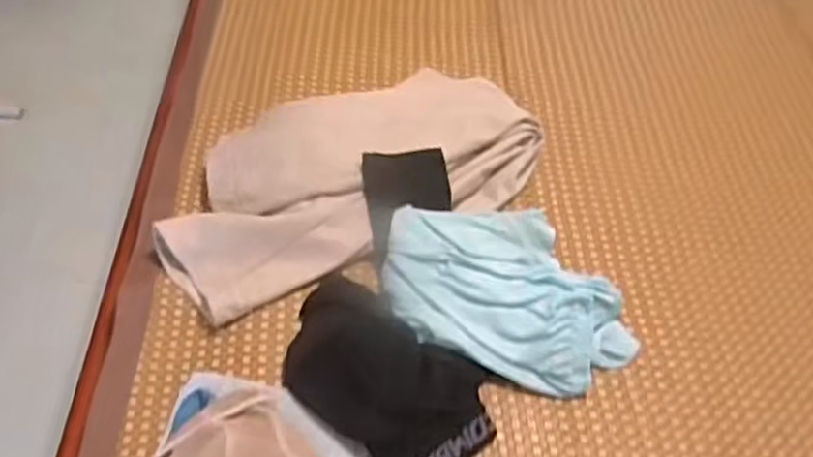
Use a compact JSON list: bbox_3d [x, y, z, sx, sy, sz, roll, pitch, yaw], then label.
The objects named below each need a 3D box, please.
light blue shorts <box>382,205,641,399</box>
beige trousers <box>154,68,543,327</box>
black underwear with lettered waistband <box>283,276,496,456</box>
[{"bbox_3d":[0.118,0.083,0.884,0.276,0.070,0.258,2,51,-2],"label":"light blue shorts"},{"bbox_3d":[-0.086,-0.088,1.010,0.530,0.077,0.297,-23,56,-21],"label":"beige trousers"},{"bbox_3d":[-0.031,0.145,0.791,0.268,0.094,0.155,38,58,22],"label":"black underwear with lettered waistband"}]

